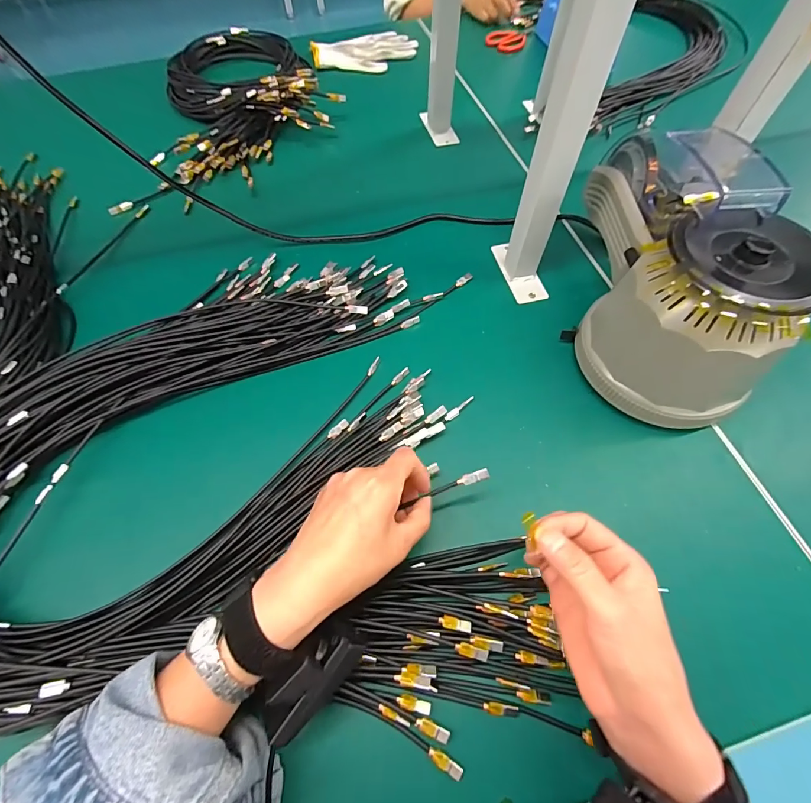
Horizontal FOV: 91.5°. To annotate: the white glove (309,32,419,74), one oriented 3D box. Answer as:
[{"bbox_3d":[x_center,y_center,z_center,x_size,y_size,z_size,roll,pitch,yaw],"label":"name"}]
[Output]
[{"bbox_3d":[-0.077,-0.670,0.760,0.194,0.023,0.119,-18,63,-8],"label":"white glove"}]

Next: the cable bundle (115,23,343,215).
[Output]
[{"bbox_3d":[-0.264,-0.506,0.653,0.307,0.066,0.504,0,62,1],"label":"cable bundle"}]

